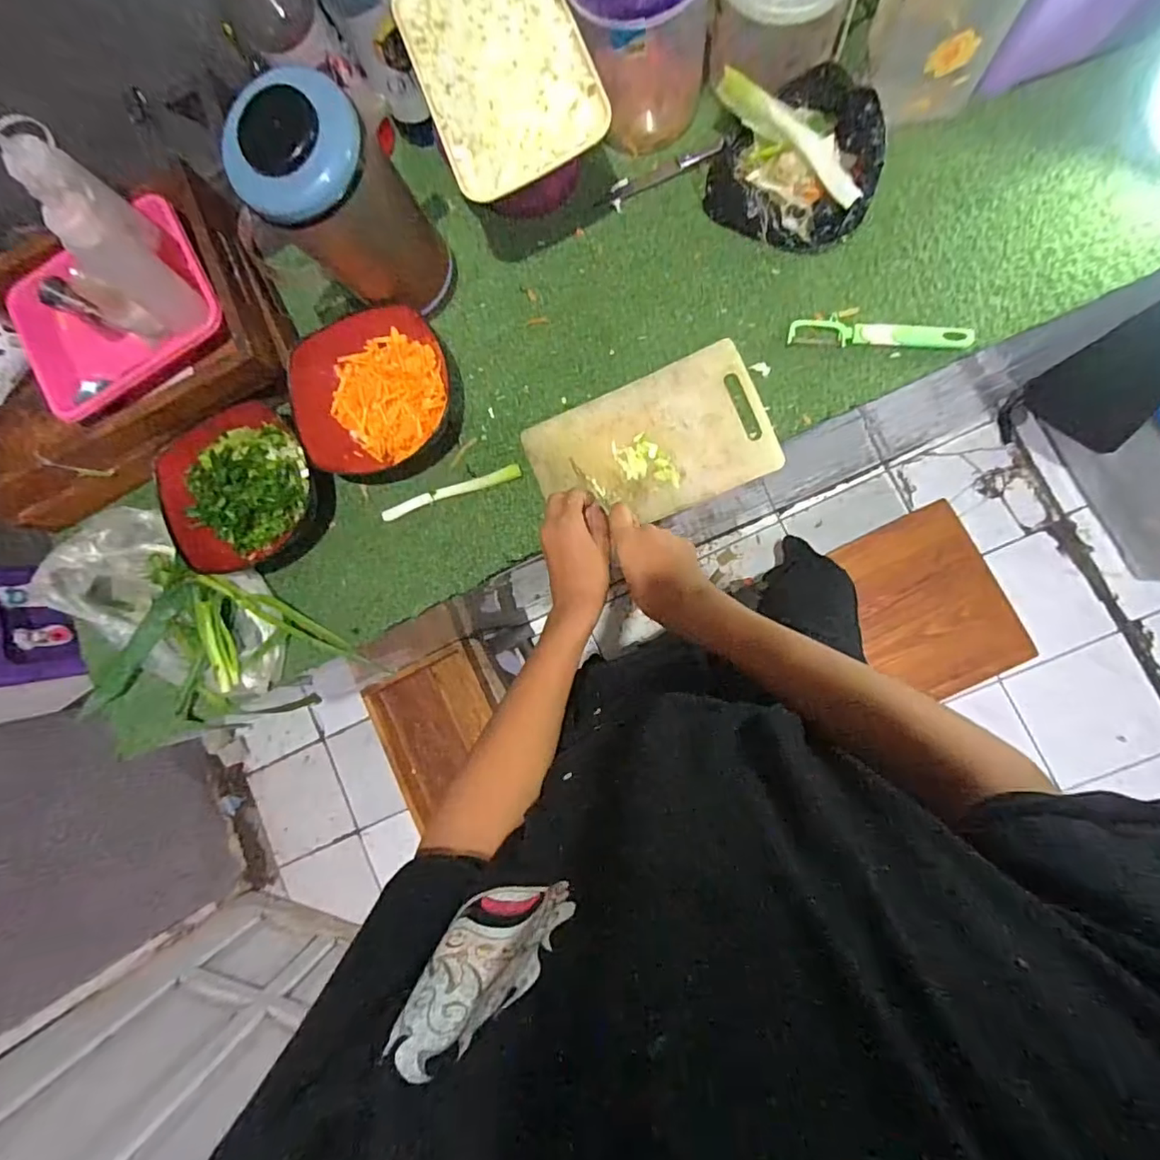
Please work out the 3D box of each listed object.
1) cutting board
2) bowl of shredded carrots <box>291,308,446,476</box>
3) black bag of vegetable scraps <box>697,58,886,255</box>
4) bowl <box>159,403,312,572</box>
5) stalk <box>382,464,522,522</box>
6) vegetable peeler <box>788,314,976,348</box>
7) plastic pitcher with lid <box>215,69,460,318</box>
[{"bbox_3d":[0.075,-0.142,0.597,0.243,0.012,0.148,-22,85,7],"label":"cutting board"},{"bbox_3d":[-0.233,-0.225,0.639,0.167,0.052,0.183,0,87,8],"label":"bowl of shredded carrots"},{"bbox_3d":[0.215,-0.403,0.551,0.127,0.072,0.143,-42,83,4],"label":"black bag of vegetable scraps"},{"bbox_3d":[-0.401,-0.111,0.657,0.171,0.053,0.157,0,87,8],"label":"bowl"},{"bbox_3d":[-0.148,-0.100,0.644,0.168,0.006,0.016,-17,85,7],"label":"stalk"},{"bbox_3d":[0.301,-0.249,0.566,0.170,0.011,0.027,9,89,9],"label":"vegetable peeler"},{"bbox_3d":[-0.214,-0.344,0.541,0.120,0.203,0.105,-31,84,6],"label":"plastic pitcher with lid"}]

